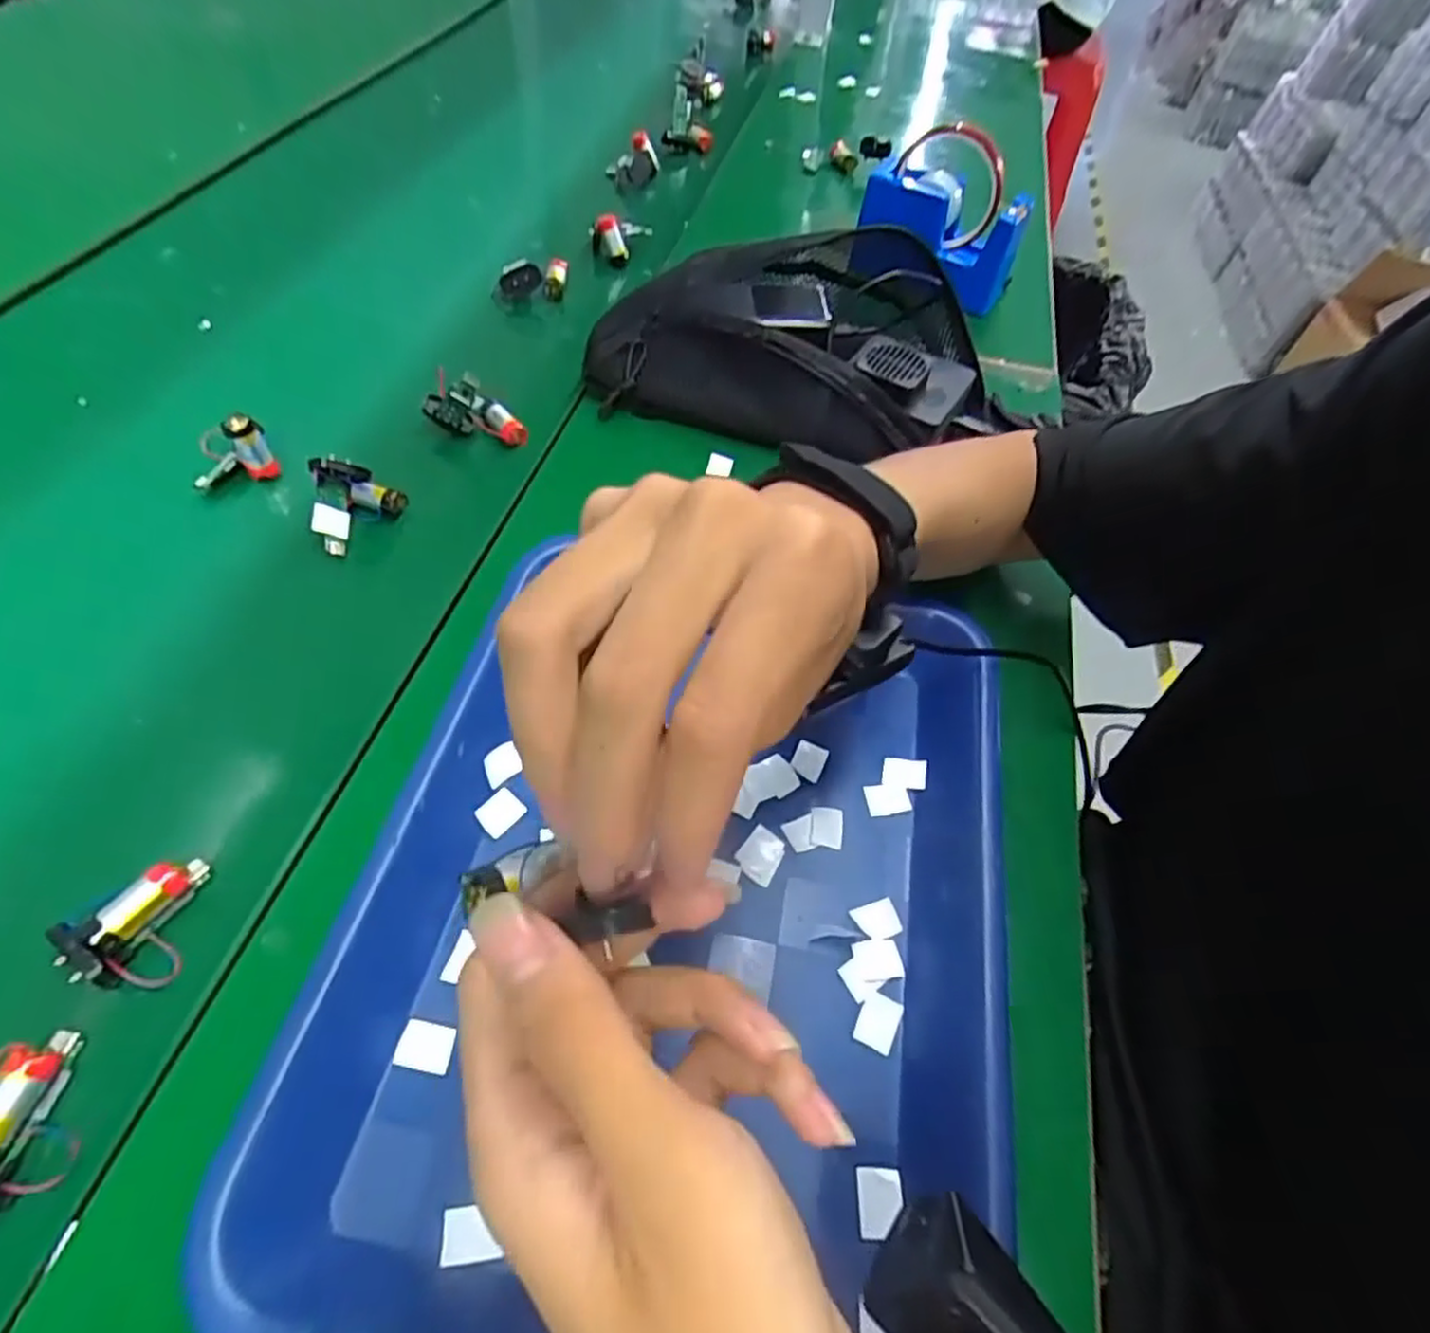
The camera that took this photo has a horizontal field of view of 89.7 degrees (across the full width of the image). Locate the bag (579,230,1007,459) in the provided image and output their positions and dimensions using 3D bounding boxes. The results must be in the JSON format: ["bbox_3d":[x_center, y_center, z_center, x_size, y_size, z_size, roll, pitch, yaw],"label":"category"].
[{"bbox_3d":[0.056,-0.235,0.495,0.263,0.090,0.166,16,58,3],"label":"bag"}]

